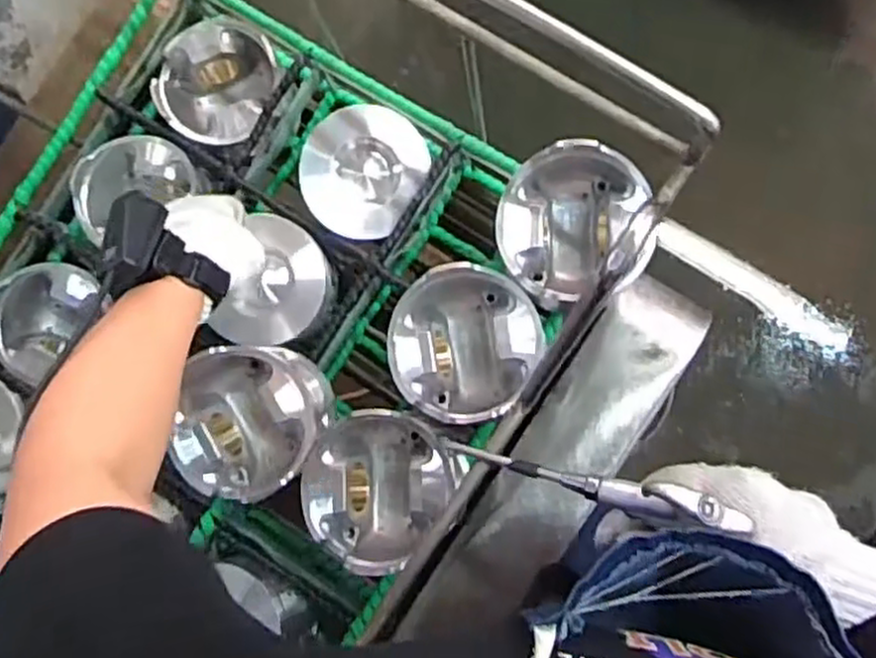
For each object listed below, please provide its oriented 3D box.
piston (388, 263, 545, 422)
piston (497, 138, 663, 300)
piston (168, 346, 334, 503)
[{"bbox_3d":[0.024,0.012,0.579,0.109,0.099,0.109,0,87,7],"label":"piston"},{"bbox_3d":[0.102,-0.078,0.571,0.109,0.087,0.102,0,87,7],"label":"piston"},{"bbox_3d":[-0.138,0.072,0.594,0.103,0.078,0.112,0,87,7],"label":"piston"}]

